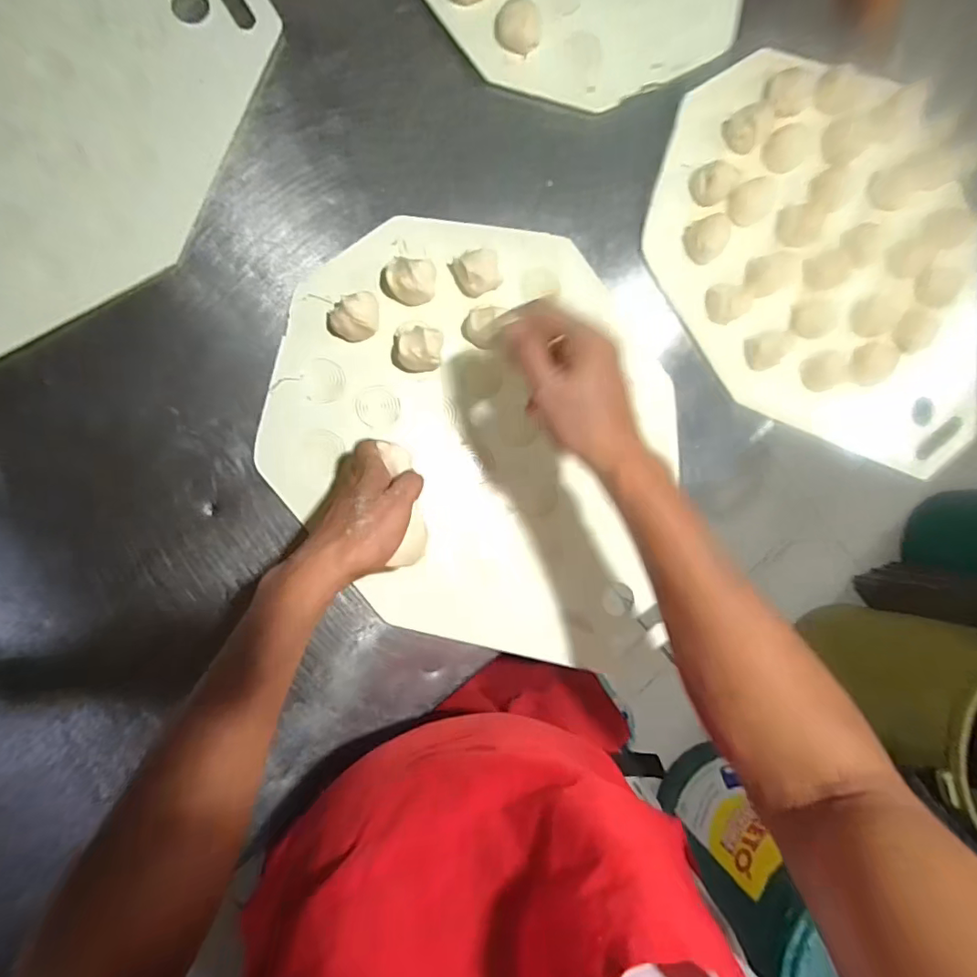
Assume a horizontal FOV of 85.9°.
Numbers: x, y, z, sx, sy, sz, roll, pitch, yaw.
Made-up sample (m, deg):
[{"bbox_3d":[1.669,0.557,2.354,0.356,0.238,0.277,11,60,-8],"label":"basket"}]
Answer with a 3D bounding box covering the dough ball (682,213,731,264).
[{"bbox_3d":[0.237,-0.272,0.572,0.042,0.038,0.047,-40,96,-8],"label":"dough ball"}]

